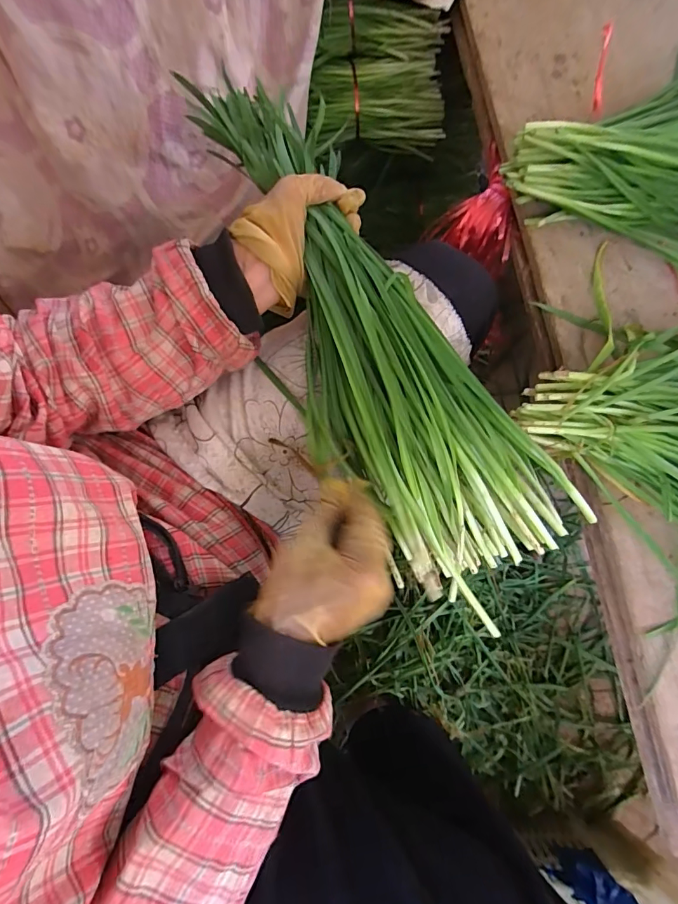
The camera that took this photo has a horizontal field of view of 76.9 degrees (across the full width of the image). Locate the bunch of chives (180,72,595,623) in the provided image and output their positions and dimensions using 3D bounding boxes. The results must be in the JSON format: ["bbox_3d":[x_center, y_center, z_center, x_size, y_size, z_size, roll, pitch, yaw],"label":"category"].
[{"bbox_3d":[0.021,-0.091,0.336,0.149,0.064,0.428,-28,82,-6],"label":"bunch of chives"}]

